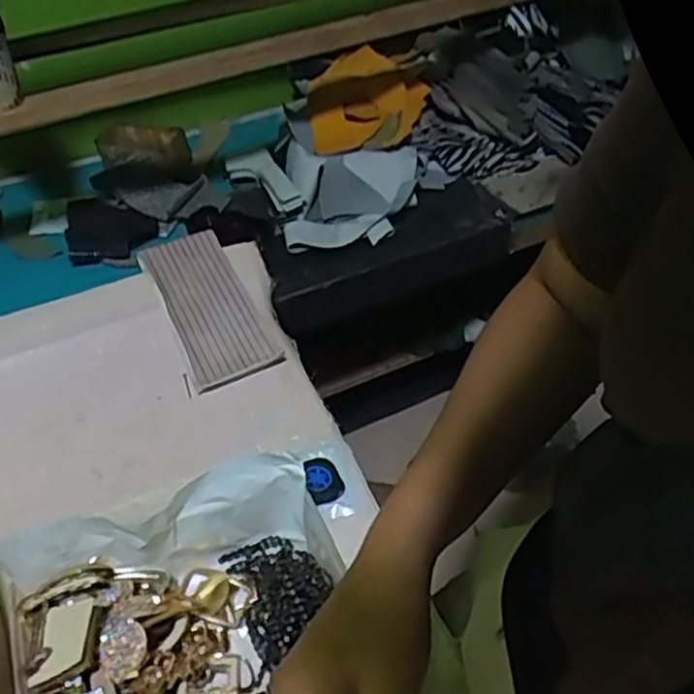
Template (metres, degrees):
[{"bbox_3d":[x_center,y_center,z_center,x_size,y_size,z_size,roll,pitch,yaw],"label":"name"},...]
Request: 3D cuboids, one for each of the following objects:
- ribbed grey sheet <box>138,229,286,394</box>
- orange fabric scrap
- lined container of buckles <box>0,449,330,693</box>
[{"bbox_3d":[-0.132,-0.040,0.677,0.081,0.013,0.178,-20,56,-20],"label":"ribbed grey sheet"},{"bbox_3d":[0.022,-0.349,0.995,0.173,0.022,0.154,-16,69,-9],"label":"orange fabric scrap"},{"bbox_3d":[-0.089,0.196,0.433,0.192,0.090,0.201,-18,51,-16],"label":"lined container of buckles"}]

